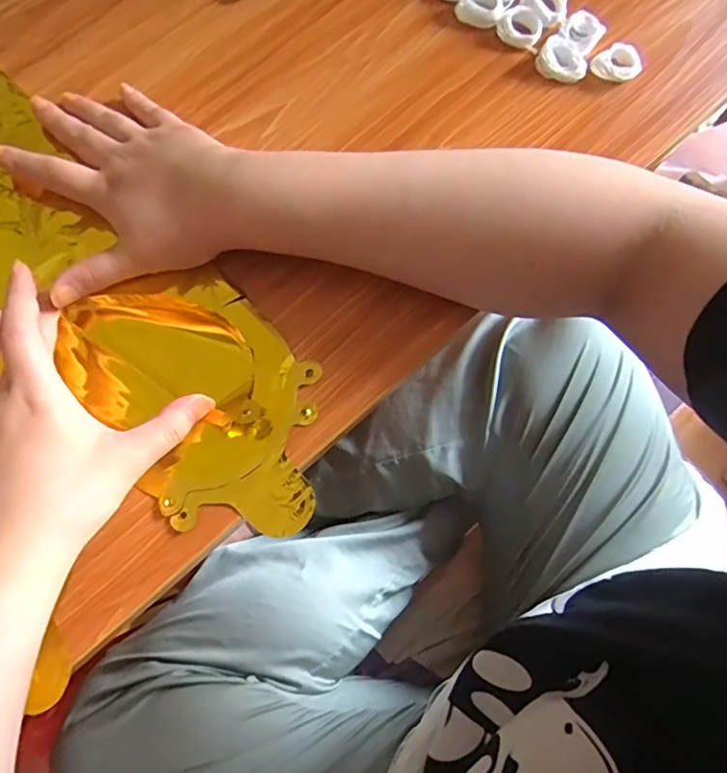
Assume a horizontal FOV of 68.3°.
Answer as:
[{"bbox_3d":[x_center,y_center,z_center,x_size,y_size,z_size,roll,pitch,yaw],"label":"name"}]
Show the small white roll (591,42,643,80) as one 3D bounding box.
[{"bbox_3d":[0.175,-0.223,0.372,0.026,0.012,0.027,0,77,0],"label":"small white roll"}]

